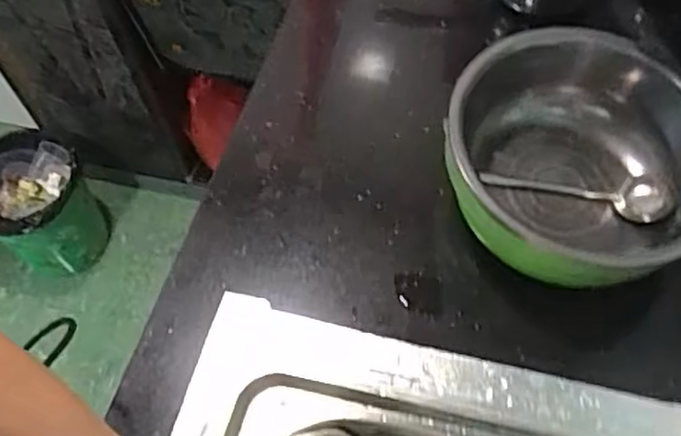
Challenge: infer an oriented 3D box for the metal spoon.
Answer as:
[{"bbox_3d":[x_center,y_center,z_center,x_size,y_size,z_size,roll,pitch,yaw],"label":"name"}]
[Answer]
[{"bbox_3d":[0.220,-0.031,0.619,0.167,0.028,0.041,16,60,14],"label":"metal spoon"}]

